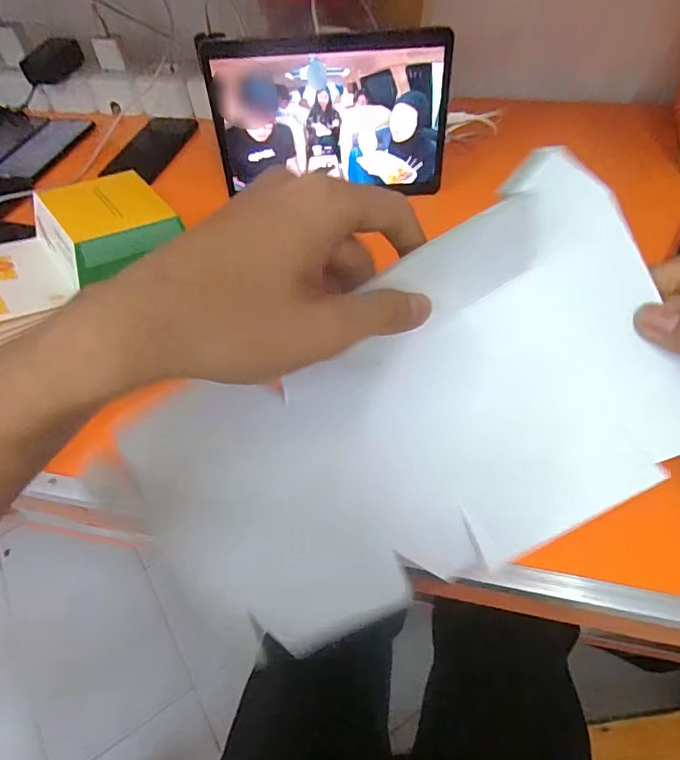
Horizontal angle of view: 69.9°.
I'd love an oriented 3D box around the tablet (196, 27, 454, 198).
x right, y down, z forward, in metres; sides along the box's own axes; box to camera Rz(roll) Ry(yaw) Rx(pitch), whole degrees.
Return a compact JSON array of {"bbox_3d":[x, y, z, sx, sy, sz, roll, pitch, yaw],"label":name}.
[{"bbox_3d":[-0.010,-0.282,0.531,0.249,0.155,0.009,-1,44,2],"label":"tablet"}]

